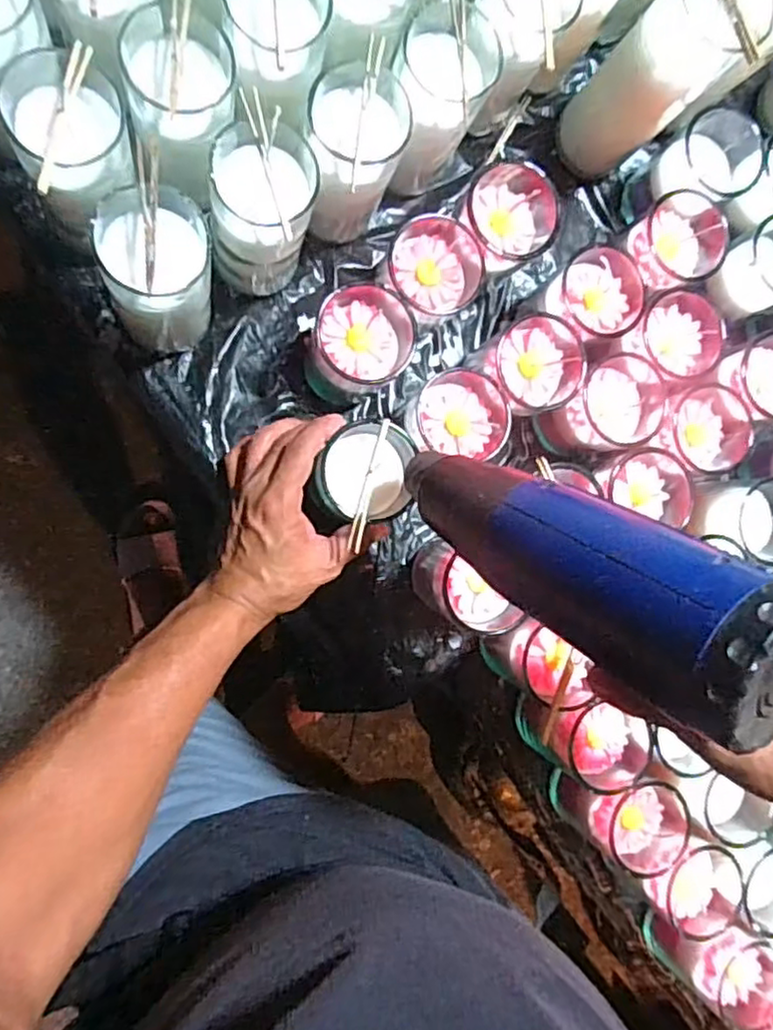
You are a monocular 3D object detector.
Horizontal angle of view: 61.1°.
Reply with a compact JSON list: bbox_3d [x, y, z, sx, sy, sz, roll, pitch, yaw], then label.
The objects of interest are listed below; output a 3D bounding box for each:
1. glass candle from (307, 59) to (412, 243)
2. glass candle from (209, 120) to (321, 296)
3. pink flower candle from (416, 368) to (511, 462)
[{"bbox_3d":[-0.024,-0.250,0.466,0.063,0.127,0.064,0,90,-14],"label":"glass candle"},{"bbox_3d":[-0.085,-0.208,0.459,0.065,0.129,0.070,0,90,-14],"label":"glass candle"},{"bbox_3d":[0.054,-0.080,0.526,0.071,0.077,0.072,0,90,-14],"label":"pink flower candle"}]

